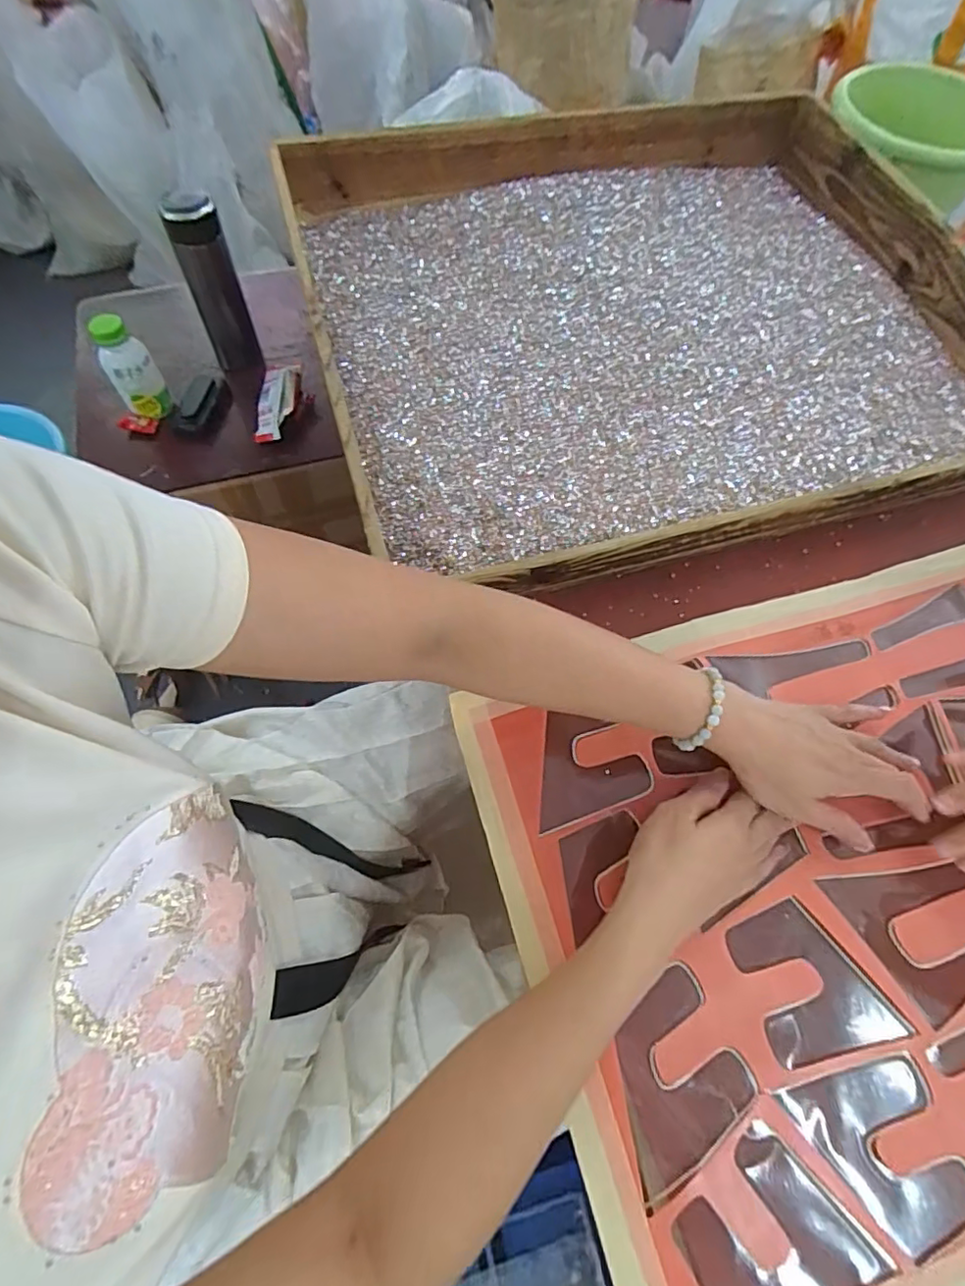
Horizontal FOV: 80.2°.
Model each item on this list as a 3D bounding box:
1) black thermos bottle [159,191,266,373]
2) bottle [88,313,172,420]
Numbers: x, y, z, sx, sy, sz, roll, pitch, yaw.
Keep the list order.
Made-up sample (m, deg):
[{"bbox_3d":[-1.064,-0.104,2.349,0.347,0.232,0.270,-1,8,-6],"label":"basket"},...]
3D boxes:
[{"bbox_3d":[-0.360,-0.475,0.780,0.066,0.228,0.056,-20,67,-10],"label":"black thermos bottle"},{"bbox_3d":[-0.455,-0.353,0.745,0.057,0.126,0.050,-34,70,-16],"label":"bottle"}]

